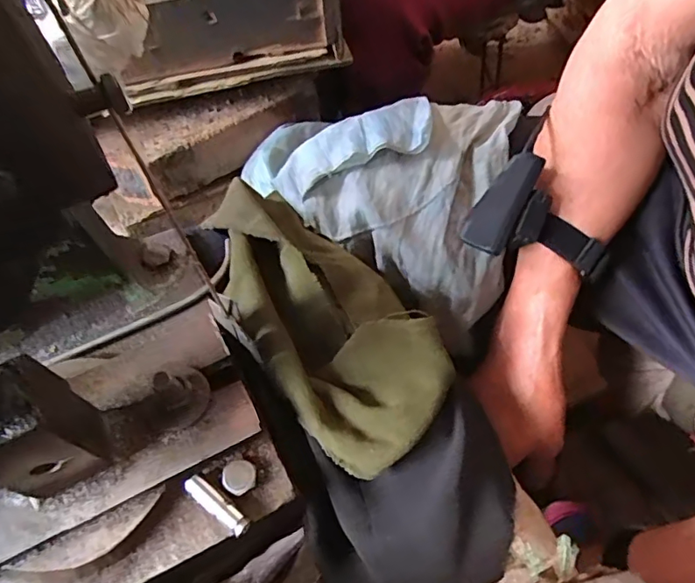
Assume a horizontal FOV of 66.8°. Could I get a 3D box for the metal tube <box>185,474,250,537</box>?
[{"bbox_3d":[-0.071,0.117,0.288,0.044,0.010,0.011,31,67,20],"label":"metal tube"}]

